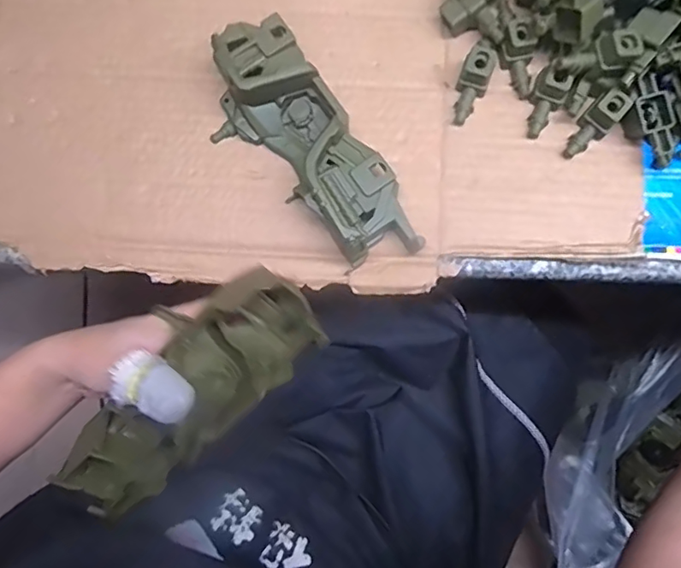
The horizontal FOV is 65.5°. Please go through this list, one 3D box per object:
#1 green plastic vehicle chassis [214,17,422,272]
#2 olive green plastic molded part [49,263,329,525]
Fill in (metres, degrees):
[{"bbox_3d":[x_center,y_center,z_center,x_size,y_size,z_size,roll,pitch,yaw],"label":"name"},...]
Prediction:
[{"bbox_3d":[-0.024,-0.087,0.339,0.074,0.038,0.182,-34,83,-3],"label":"green plastic vehicle chassis"},{"bbox_3d":[-0.090,0.066,0.306,0.182,0.053,0.058,-45,80,9],"label":"olive green plastic molded part"}]

